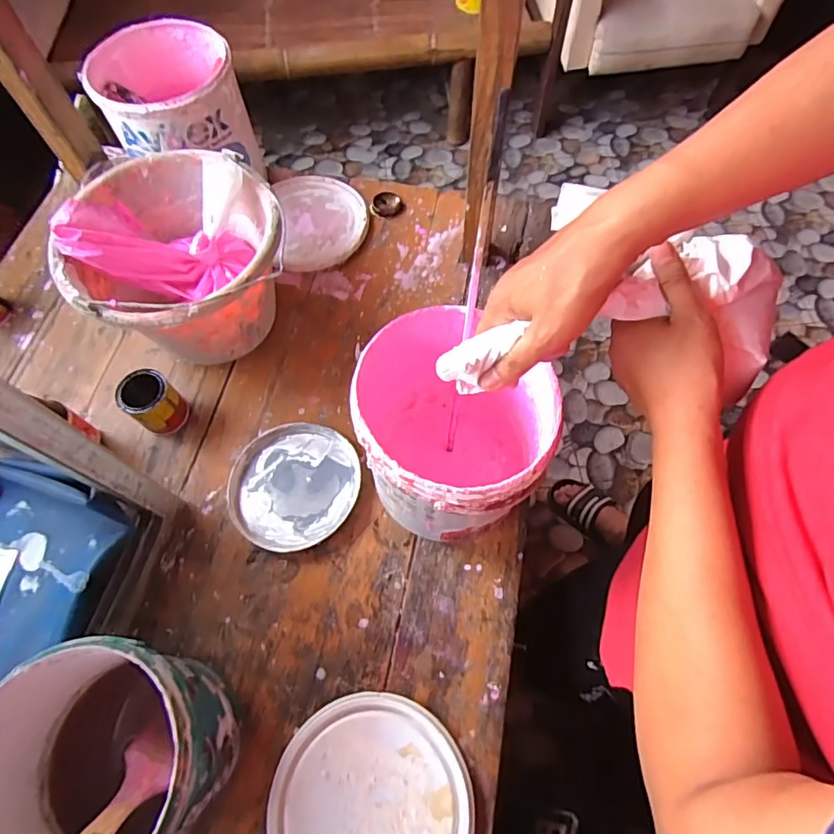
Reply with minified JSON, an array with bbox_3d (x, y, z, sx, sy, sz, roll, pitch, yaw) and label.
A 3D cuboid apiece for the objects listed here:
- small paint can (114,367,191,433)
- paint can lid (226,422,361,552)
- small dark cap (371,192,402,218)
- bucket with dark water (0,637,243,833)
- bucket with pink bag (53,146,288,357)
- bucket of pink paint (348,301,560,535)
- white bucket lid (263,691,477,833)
[{"bbox_3d":[-0.311,-0.017,0.614,0.054,0.065,0.059,0,65,1],"label":"small paint can"},{"bbox_3d":[-0.142,0.078,0.596,0.143,0.011,0.147,0,65,1],"label":"paint can lid"},{"bbox_3d":[-0.046,-0.322,0.782,0.046,0.009,0.043,0,65,1],"label":"small dark cap"},{"bbox_3d":[-0.239,0.276,0.420,0.164,0.157,0.155,0,65,1],"label":"bucket with dark water"},{"bbox_3d":[-0.269,-0.174,0.626,0.231,0.175,0.236,0,65,1],"label":"bucket with pink bag"},{"bbox_3d":[0.032,0.023,0.514,0.178,0.193,0.161,42,72,18],"label":"bucket of pink paint"},{"bbox_3d":[-0.041,0.350,0.460,0.175,0.018,0.174,0,65,1],"label":"white bucket lid"}]

